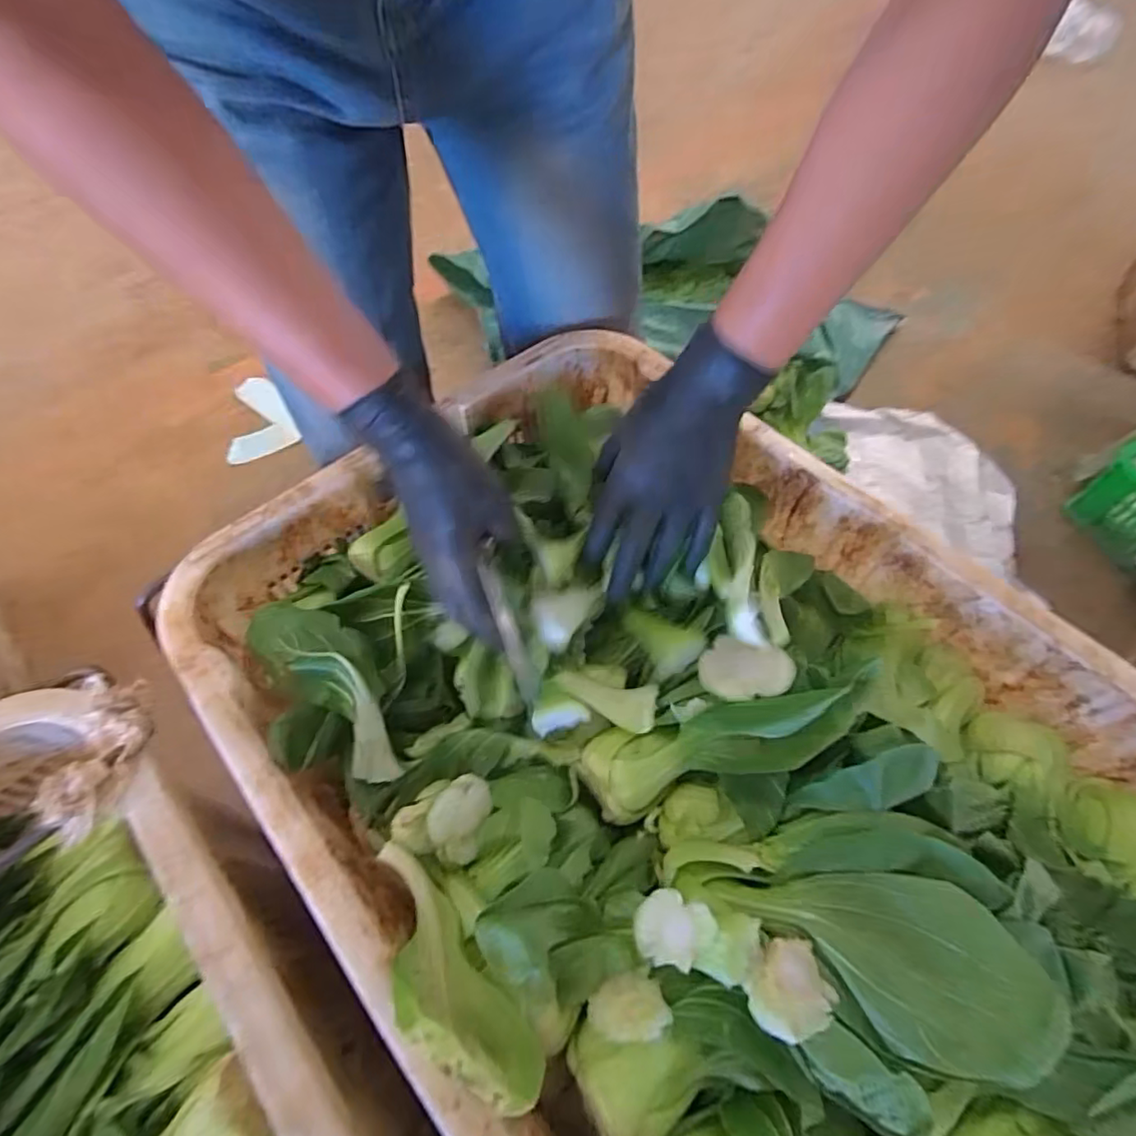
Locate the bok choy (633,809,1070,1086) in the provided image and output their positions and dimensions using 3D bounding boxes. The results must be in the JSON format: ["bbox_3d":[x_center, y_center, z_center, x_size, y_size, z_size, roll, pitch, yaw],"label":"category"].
[{"bbox_3d":[0.146,0.182,0.322,0.191,0.044,0.113,16,59,8],"label":"bok choy"}]

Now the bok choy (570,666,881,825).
[{"bbox_3d":[0.105,0.109,0.379,0.198,0.047,0.056,-18,60,5],"label":"bok choy"}]

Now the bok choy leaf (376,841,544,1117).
[{"bbox_3d":[-0.067,0.218,0.320,0.047,0.051,0.145,-31,49,-19],"label":"bok choy leaf"}]

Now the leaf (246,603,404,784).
[{"bbox_3d":[-0.164,0.076,0.418,0.057,0.046,0.154,-40,67,-23],"label":"leaf"}]

